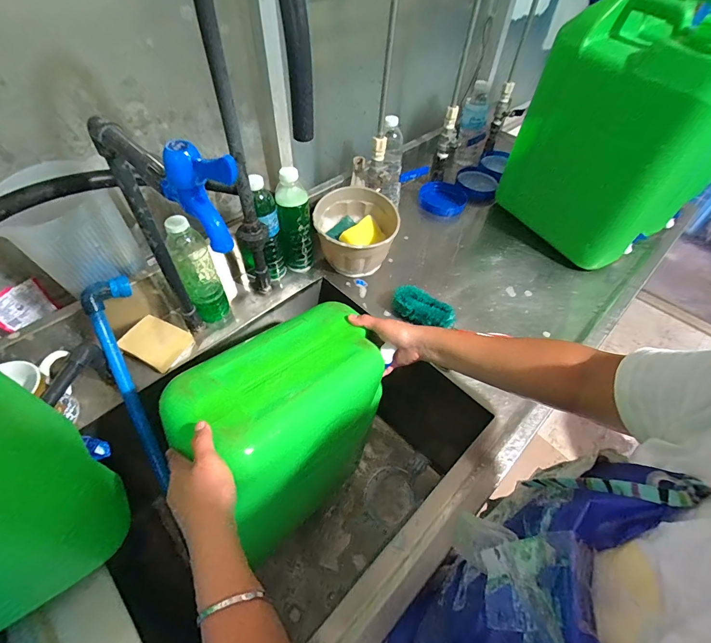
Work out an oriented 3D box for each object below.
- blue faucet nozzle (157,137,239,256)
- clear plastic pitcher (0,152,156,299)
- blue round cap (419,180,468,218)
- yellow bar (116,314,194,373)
[{"bbox_3d":[-0.124,-0.100,0.296,0.067,0.077,0.025,28,55,20],"label":"blue faucet nozzle"},{"bbox_3d":[-0.424,-0.134,0.547,0.147,0.158,0.117,-10,52,-10],"label":"clear plastic pitcher"},{"bbox_3d":[0.225,-0.315,0.931,0.121,0.030,0.117,9,51,5],"label":"blue round cap"},{"bbox_3d":[-0.339,0.034,0.616,0.095,0.027,0.077,20,53,14],"label":"yellow bar"}]

